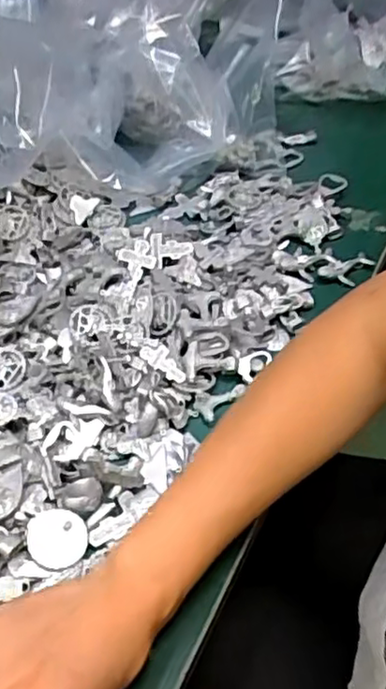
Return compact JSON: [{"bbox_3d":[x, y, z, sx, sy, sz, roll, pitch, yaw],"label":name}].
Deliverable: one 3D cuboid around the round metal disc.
[{"bbox_3d":[-0.087,0.125,0.426,0.037,0.004,0.037,2,65,-4],"label":"round metal disc"}]

